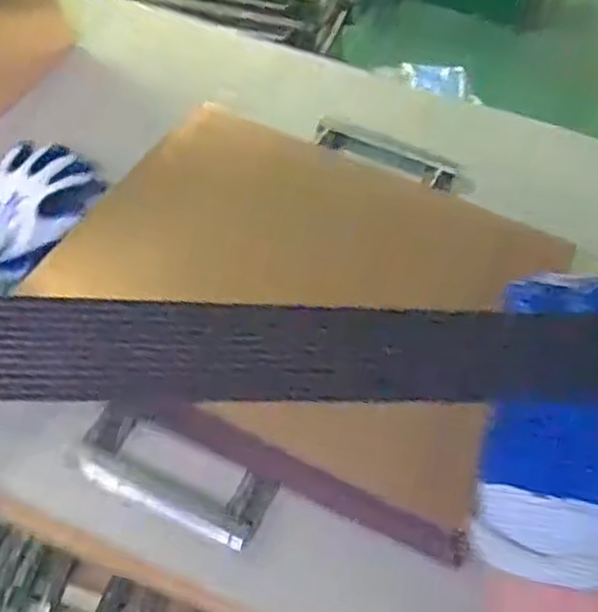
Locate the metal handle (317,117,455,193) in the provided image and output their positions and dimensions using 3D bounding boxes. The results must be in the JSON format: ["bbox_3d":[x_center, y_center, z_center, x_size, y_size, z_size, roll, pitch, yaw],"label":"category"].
[{"bbox_3d":[0.103,-0.185,0.935,0.178,0.032,0.033,24,56,15],"label":"metal handle"}]

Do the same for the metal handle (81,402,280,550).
[{"bbox_3d":[-0.111,0.151,0.679,0.174,0.029,0.069,21,55,13],"label":"metal handle"}]

